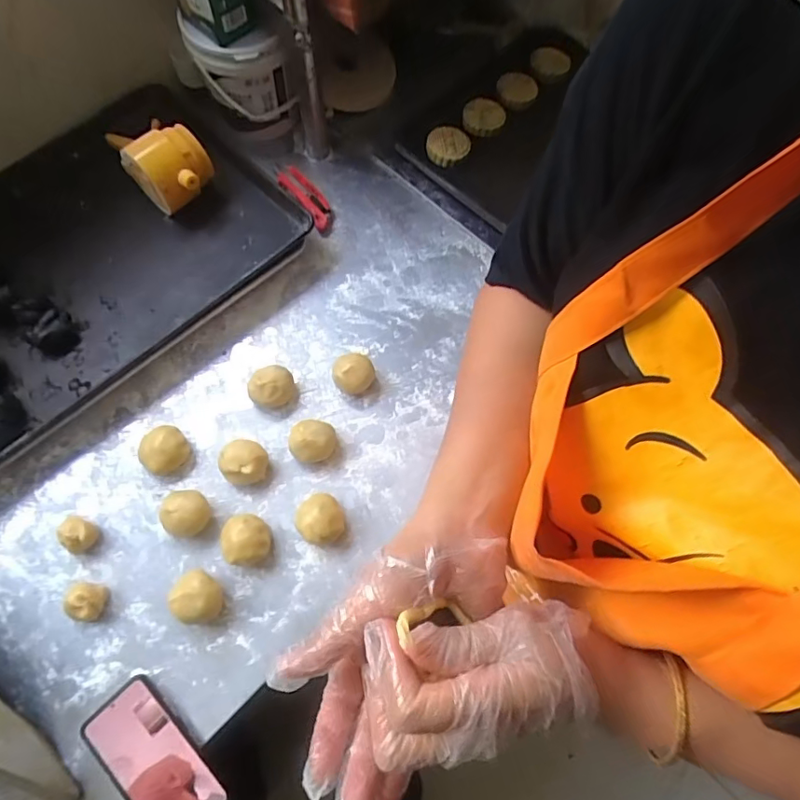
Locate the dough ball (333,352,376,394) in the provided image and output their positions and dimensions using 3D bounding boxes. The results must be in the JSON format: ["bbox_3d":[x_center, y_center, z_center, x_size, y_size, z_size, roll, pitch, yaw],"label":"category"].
[{"bbox_3d":[-0.062,-0.038,0.712,0.057,0.044,0.057,1,68,-3],"label":"dough ball"}]

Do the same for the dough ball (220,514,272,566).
[{"bbox_3d":[-0.183,0.166,0.626,0.054,0.040,0.053,1,68,-3],"label":"dough ball"}]

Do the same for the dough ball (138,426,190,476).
[{"bbox_3d":[-0.297,0.062,0.658,0.055,0.042,0.056,1,68,-3],"label":"dough ball"}]

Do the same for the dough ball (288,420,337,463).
[{"bbox_3d":[-0.112,0.053,0.673,0.056,0.045,0.053,1,68,-3],"label":"dough ball"}]

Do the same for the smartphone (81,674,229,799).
[{"bbox_3d":[-0.257,0.378,0.549,0.079,0.014,0.163,-41,76,-17],"label":"smartphone"}]

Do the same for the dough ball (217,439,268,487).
[{"bbox_3d":[-0.195,0.077,0.659,0.058,0.040,0.057,-17,70,-10],"label":"dough ball"}]

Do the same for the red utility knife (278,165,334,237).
[{"bbox_3d":[-0.142,-0.312,0.824,0.041,0.025,0.127,-33,73,-15],"label":"red utility knife"}]

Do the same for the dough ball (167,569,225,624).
[{"bbox_3d":[-0.231,0.225,0.602,0.057,0.045,0.052,1,68,-3],"label":"dough ball"}]

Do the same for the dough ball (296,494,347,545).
[{"bbox_3d":[-0.097,0.144,0.637,0.058,0.035,0.058,1,68,-3],"label":"dough ball"}]

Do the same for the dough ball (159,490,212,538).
[{"bbox_3d":[-0.260,0.135,0.628,0.060,0.046,0.054,11,68,2],"label":"dough ball"}]

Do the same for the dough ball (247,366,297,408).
[{"bbox_3d":[-0.171,-0.019,0.698,0.059,0.042,0.053,-22,71,-12],"label":"dough ball"}]

